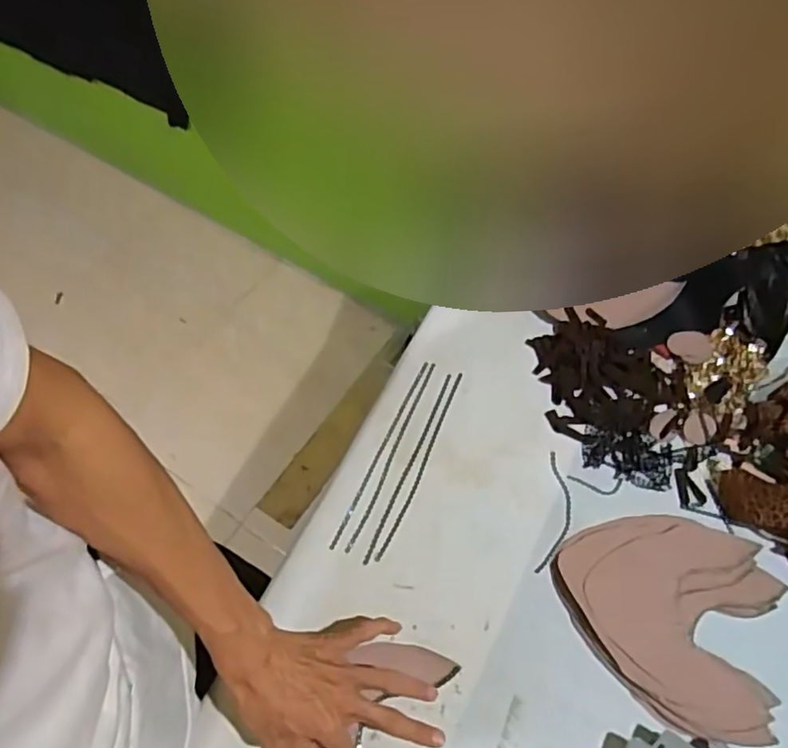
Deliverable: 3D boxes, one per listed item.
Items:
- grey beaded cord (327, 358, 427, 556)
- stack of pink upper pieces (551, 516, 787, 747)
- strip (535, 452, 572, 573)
[{"bbox_3d":[-0.014,0.083,0.673,0.008,0.010,0.232,23,63,11],"label":"grey beaded cord"},{"bbox_3d":[0.263,0.230,0.597,0.208,0.013,0.187,17,62,8],"label":"stack of pink upper pieces"},{"bbox_3d":[0.173,0.147,0.652,0.029,0.007,0.135,13,62,6],"label":"strip"}]

